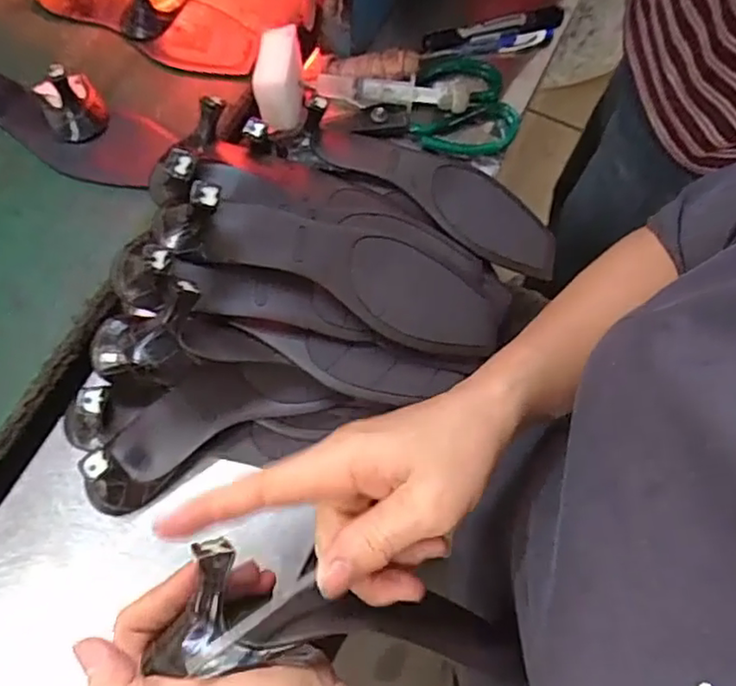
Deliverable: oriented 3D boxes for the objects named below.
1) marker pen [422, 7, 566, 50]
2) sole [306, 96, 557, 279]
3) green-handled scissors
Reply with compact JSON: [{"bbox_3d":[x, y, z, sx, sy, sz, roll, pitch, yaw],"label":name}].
[{"bbox_3d":[0.117,-0.288,0.574,0.136,0.019,0.016,-15,70,-9],"label":"marker pen"},{"bbox_3d":[0.055,-0.125,0.496,0.218,0.044,0.089,29,70,9],"label":"sole"},{"bbox_3d":[0.045,-0.198,0.537,0.155,0.020,0.100,-17,70,-9],"label":"green-handled scissors"}]

